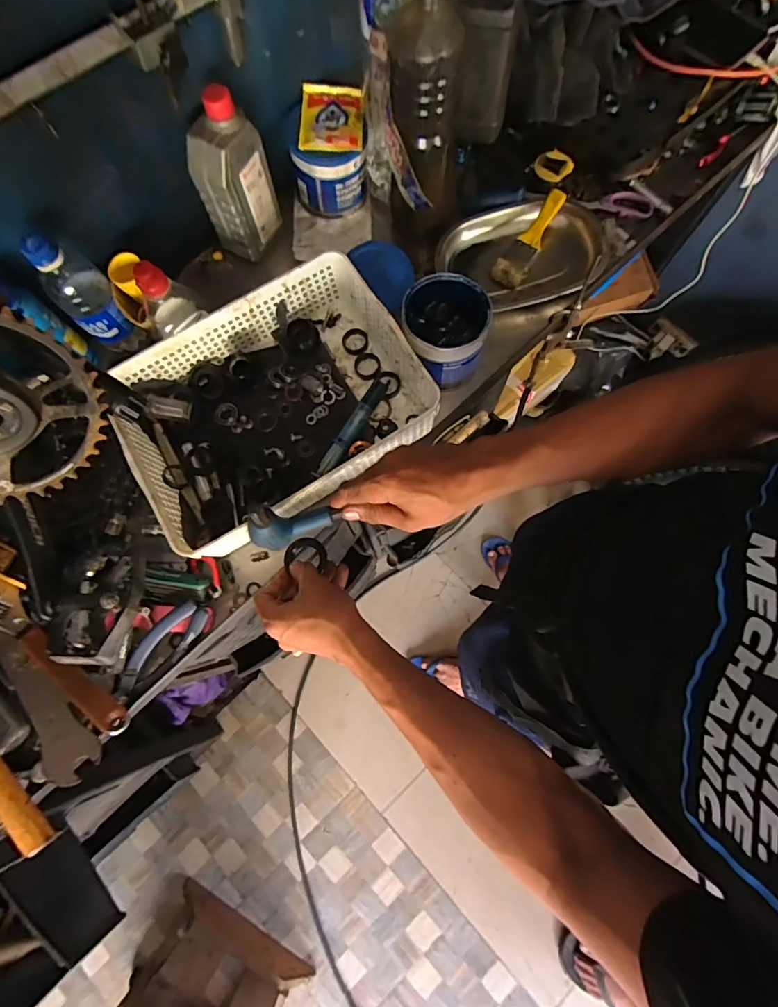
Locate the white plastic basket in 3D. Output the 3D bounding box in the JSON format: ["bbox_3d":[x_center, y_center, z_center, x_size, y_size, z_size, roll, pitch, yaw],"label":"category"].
[{"bbox_3d":[-0.133,-0.112,0.549,0.327,0.090,0.261,-30,78,-6],"label":"white plastic basket"}]

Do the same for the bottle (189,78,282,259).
[{"bbox_3d":[-0.190,-0.395,0.564,0.057,0.166,0.081,27,79,7],"label":"bottle"}]

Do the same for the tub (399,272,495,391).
[{"bbox_3d":[0.065,-0.207,0.565,0.097,0.082,0.102,0,76,1],"label":"tub"}]

